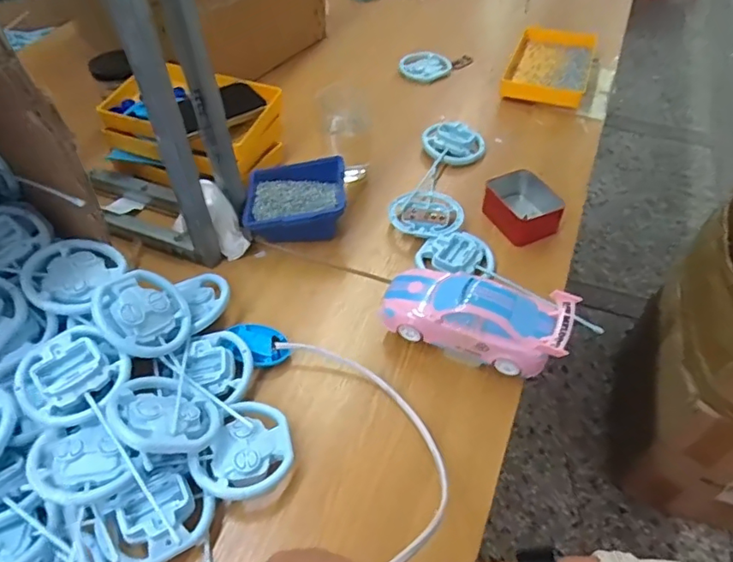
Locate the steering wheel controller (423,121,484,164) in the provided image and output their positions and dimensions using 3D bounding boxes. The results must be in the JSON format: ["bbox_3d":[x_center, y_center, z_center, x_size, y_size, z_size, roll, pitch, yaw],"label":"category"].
[{"bbox_3d":[0.136,-0.217,0.843,0.096,0.028,0.073,8,49,7],"label":"steering wheel controller"}]

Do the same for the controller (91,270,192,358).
[{"bbox_3d":[-0.237,0.036,0.570,0.092,0.015,0.092,20,52,-28],"label":"controller"}]

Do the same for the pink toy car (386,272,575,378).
[{"bbox_3d":[0.116,0.035,0.583,0.196,0.062,0.090,23,53,19],"label":"pink toy car"}]

